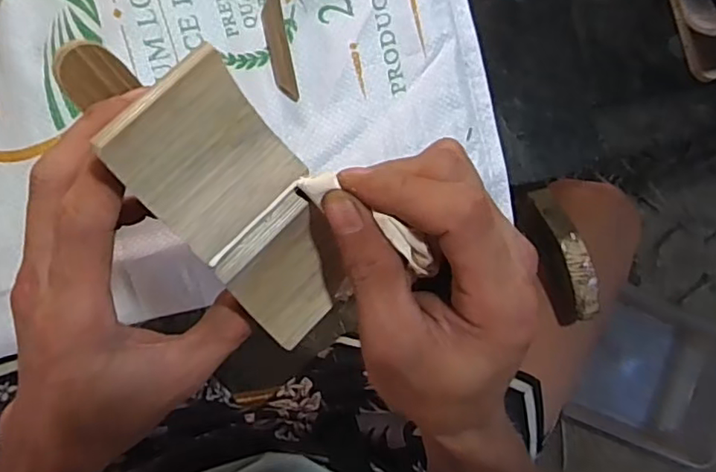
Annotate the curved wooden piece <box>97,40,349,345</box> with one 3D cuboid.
[{"bbox_3d":[-0.040,-0.006,0.221,0.048,0.021,0.117,-36,128,-7],"label":"curved wooden piece"}]

